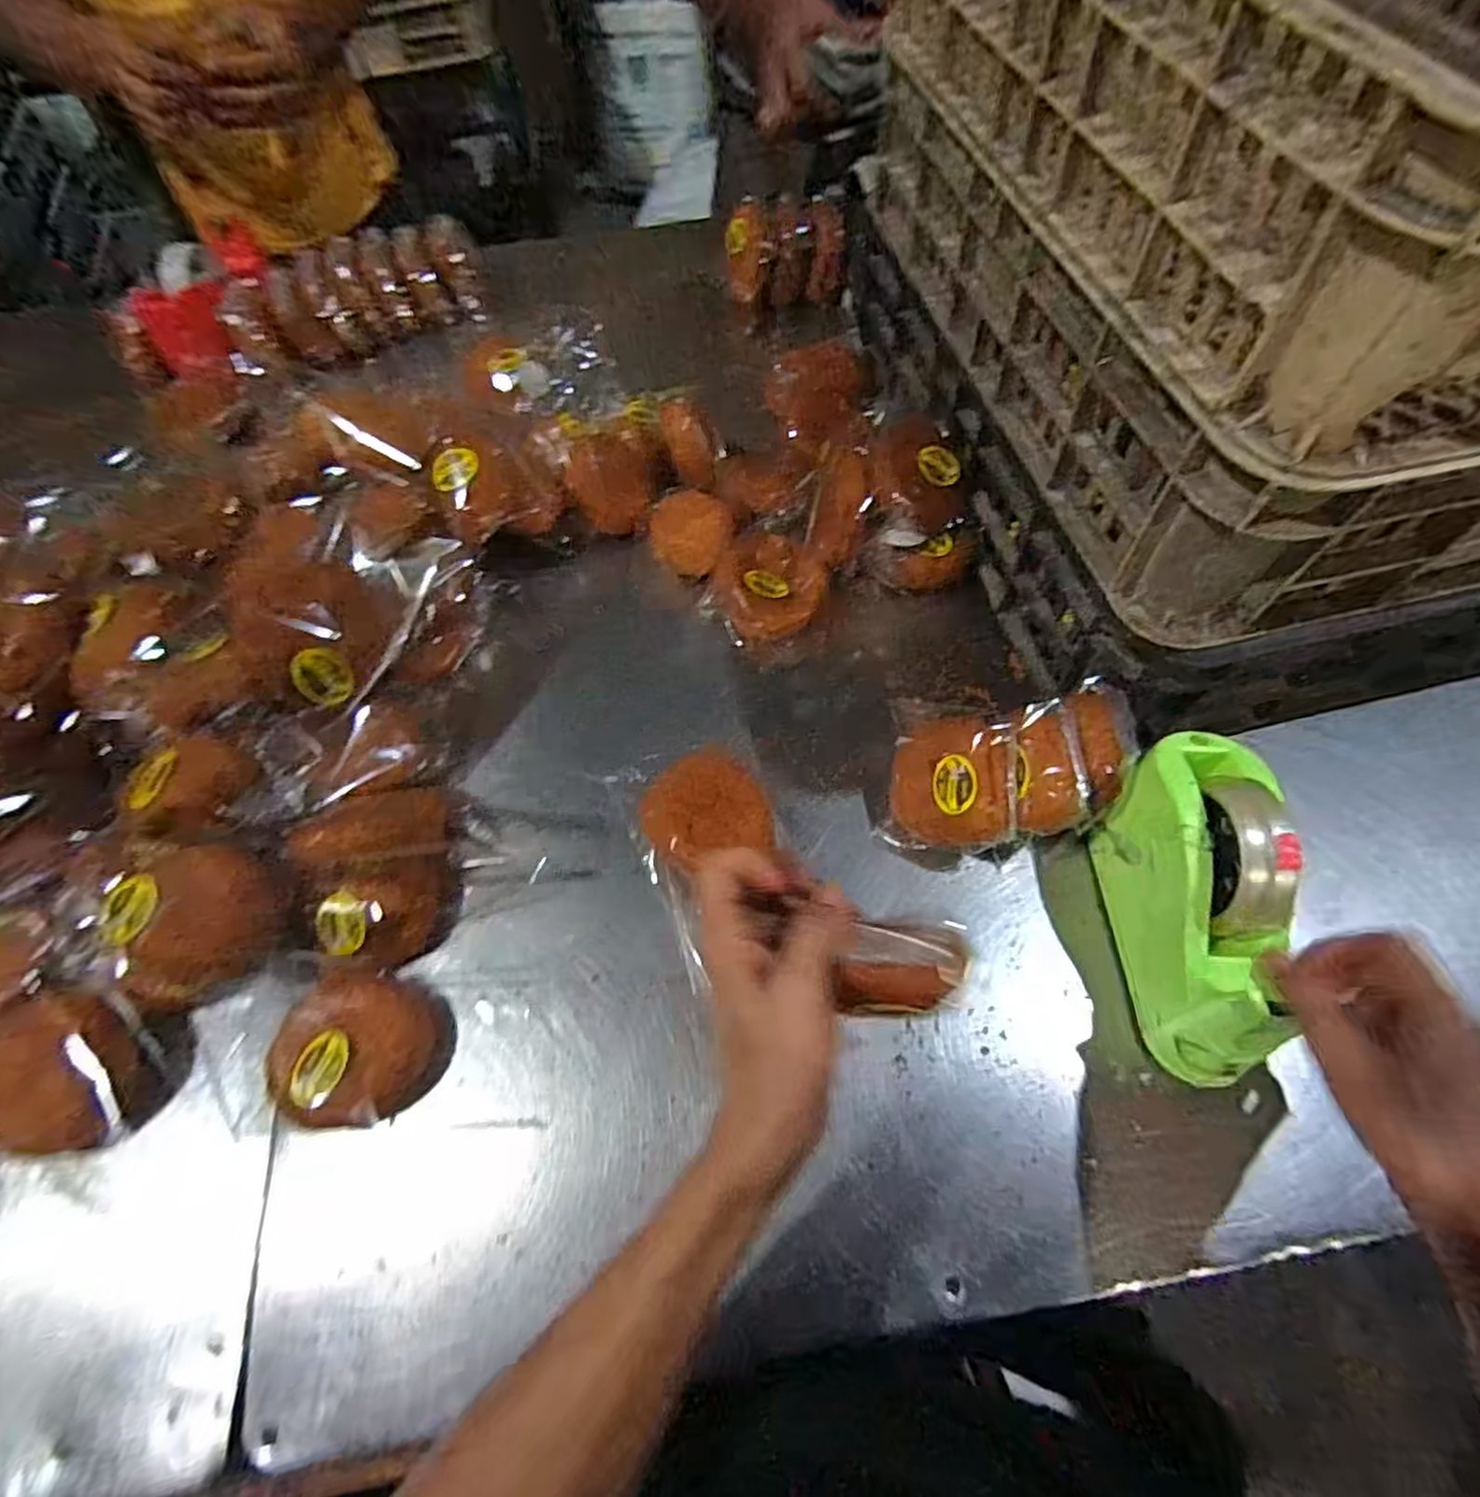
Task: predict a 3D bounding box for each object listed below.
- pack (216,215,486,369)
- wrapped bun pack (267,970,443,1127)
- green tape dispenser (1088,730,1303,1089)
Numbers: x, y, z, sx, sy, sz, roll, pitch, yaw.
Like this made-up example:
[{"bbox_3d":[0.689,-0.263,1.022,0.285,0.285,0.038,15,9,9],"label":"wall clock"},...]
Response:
[{"bbox_3d":[-0.437,-0.525,0.821,0.293,0.088,0.083,-31,66,-13],"label":"pack"},{"bbox_3d":[-0.251,0.195,0.469,0.105,0.043,0.092,-1,63,2],"label":"wrapped bun pack"},{"bbox_3d":[0.288,0.093,0.445,0.077,0.120,0.197,6,63,5],"label":"green tape dispenser"}]

